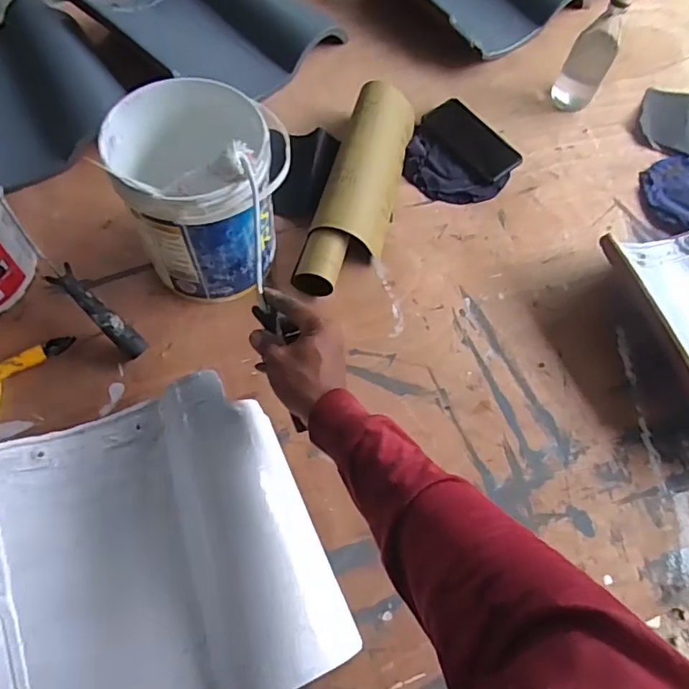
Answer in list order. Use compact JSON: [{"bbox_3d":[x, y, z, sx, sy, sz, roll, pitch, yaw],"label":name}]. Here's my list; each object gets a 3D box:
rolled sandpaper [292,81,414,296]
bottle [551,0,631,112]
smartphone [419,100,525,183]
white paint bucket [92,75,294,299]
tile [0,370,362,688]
[{"bbox_3d":[0.024,-0.222,0.753,0.101,0.062,0.357,15,65,4],"label":"rolled sandpaper"},{"bbox_3d":[0.384,-0.449,0.825,0.066,0.169,0.061,26,66,8],"label":"bottle"},{"bbox_3d":[0.199,-0.321,0.828,0.081,0.006,0.155,-38,78,-20],"label":"smartphone"},{"bbox_3d":[-0.168,-0.171,0.631,0.158,0.214,0.160,2,59,-4],"label":"white paint bucket"},{"bbox_3d":[-0.184,0.208,0.520,0.313,0.088,0.324,-19,67,-12],"label":"tile"}]

